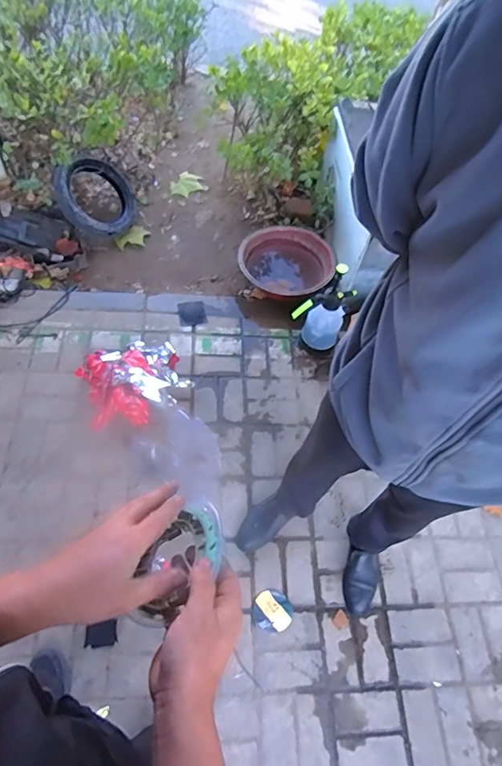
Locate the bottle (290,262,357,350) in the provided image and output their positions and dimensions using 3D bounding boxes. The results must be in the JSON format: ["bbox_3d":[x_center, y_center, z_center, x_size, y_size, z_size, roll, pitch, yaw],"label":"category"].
[{"bbox_3d":[0.262,-0.273,1.636,0.160,0.387,0.162,3,60,-5],"label":"bottle"}]

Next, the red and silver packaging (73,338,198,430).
[{"bbox_3d":[-0.419,-0.032,1.585,0.355,0.151,0.333,-22,64,-17],"label":"red and silver packaging"}]

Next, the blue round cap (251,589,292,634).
[{"bbox_3d":[0.062,0.663,1.310,0.107,0.018,0.111,3,60,-5],"label":"blue round cap"}]

